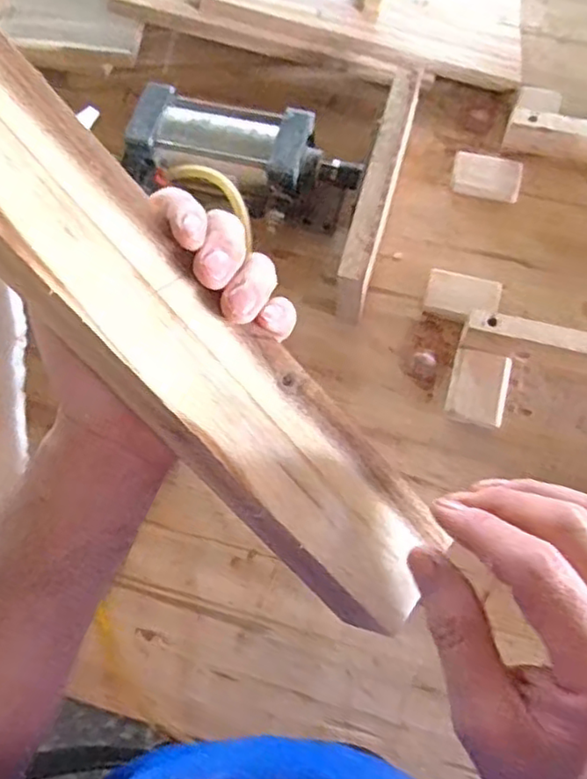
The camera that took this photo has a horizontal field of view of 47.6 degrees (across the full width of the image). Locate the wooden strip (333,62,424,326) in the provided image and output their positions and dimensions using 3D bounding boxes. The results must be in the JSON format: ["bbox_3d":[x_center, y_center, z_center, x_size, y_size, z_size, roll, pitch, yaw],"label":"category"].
[{"bbox_3d":[0.083,-0.191,0.654,0.027,0.083,0.248,14,70,7],"label":"wooden strip"}]

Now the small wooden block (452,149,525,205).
[{"bbox_3d":[0.203,-0.222,0.696,0.070,0.024,0.037,12,70,6],"label":"small wooden block"}]

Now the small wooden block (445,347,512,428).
[{"bbox_3d":[0.169,-0.001,0.608,0.052,0.017,0.069,15,67,5],"label":"small wooden block"}]

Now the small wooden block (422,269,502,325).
[{"bbox_3d":[0.162,-0.088,0.643,0.067,0.022,0.044,15,67,5],"label":"small wooden block"}]

